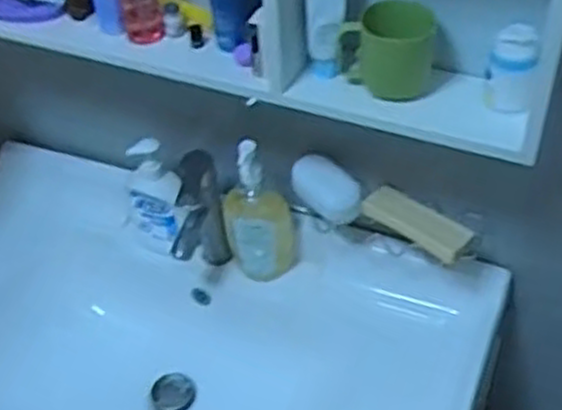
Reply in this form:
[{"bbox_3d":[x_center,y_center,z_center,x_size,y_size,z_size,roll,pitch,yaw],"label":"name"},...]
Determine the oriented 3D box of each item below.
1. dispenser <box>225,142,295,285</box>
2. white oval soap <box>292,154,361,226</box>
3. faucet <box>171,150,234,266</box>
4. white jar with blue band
[{"bbox_3d":[-0.030,0.009,1.044,0.093,0.231,0.042,7,45,11],"label":"dispenser"},{"bbox_3d":[0.060,-0.021,0.989,0.099,0.055,0.055,30,54,30],"label":"white oval soap"},{"bbox_3d":[-0.111,0.025,1.063,0.071,0.181,0.104,-6,44,-2],"label":"faucet"},{"bbox_3d":[0.218,-0.127,0.733,0.041,0.080,0.042,8,46,12],"label":"white jar with blue band"}]

